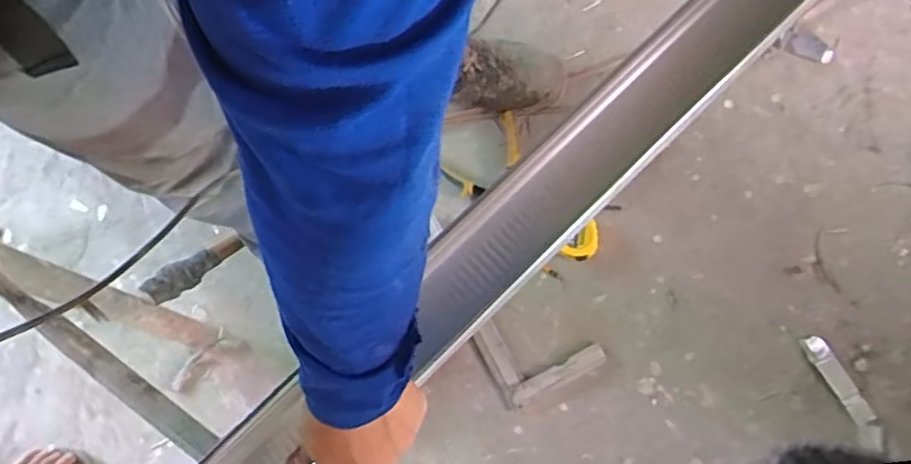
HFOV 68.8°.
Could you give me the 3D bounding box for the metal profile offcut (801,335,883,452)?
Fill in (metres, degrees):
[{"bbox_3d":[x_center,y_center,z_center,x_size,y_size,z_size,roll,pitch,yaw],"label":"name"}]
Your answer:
[{"bbox_3d":[0.571,0.235,0.977,0.036,0.009,0.177,-26,73,-2],"label":"metal profile offcut"}]

